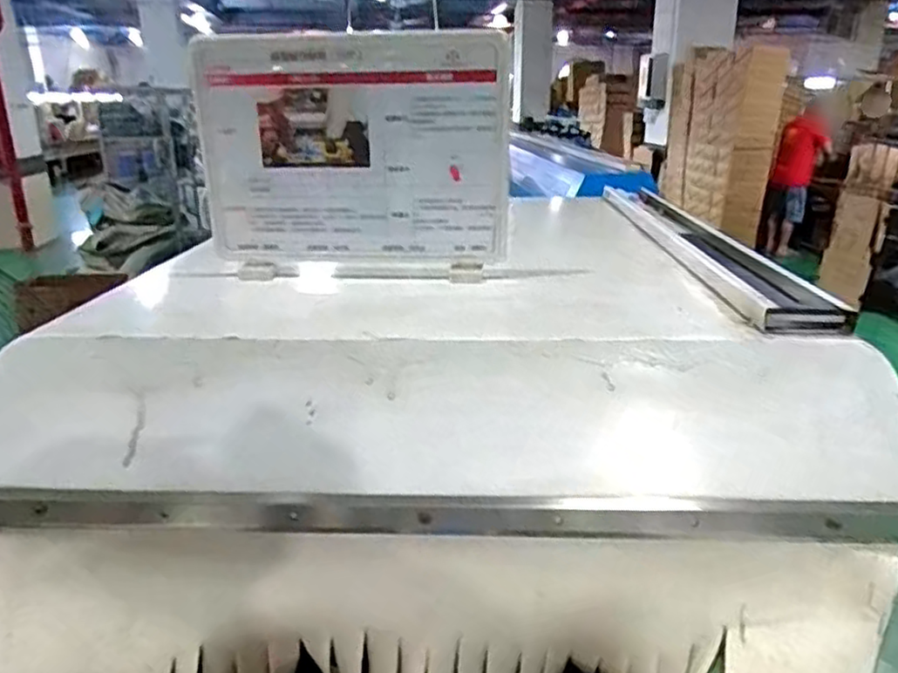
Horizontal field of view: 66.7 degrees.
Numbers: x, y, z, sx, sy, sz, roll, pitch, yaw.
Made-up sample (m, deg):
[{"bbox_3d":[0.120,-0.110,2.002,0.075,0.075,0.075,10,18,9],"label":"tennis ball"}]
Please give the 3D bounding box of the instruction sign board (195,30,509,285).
[{"bbox_3d":[-0.089,-0.170,0.660,0.293,0.223,0.027,0,21,2],"label":"instruction sign board"}]

